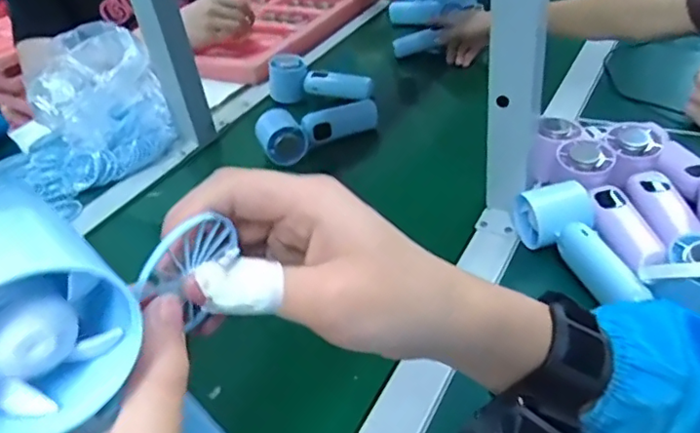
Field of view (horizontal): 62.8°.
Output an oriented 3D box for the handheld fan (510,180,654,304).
[{"bbox_3d":[0.193,0.024,0.493,0.055,0.047,0.152,-8,37,-3],"label":"handheld fan"}]

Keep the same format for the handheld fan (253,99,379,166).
[{"bbox_3d":[-0.045,-0.113,0.725,0.163,0.045,0.053,-8,37,-2],"label":"handheld fan"}]

